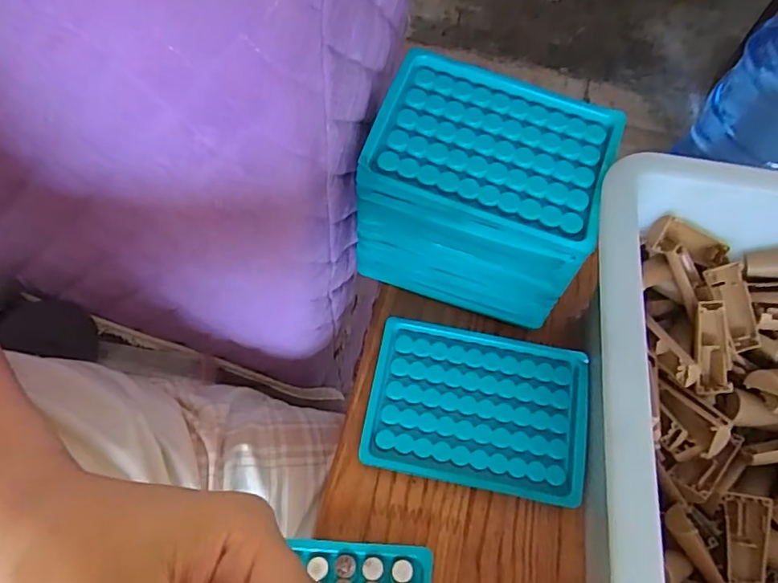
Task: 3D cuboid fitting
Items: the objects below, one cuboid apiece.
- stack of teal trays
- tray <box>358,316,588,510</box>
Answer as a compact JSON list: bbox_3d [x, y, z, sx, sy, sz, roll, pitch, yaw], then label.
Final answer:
[{"bbox_3d":[0.055,-0.058,0.357,0.128,0.111,0.091,19,63,6],"label":"stack of teal trays"},{"bbox_3d":[0.055,0.073,0.356,0.132,0.013,0.095,10,63,2],"label":"tray"}]

